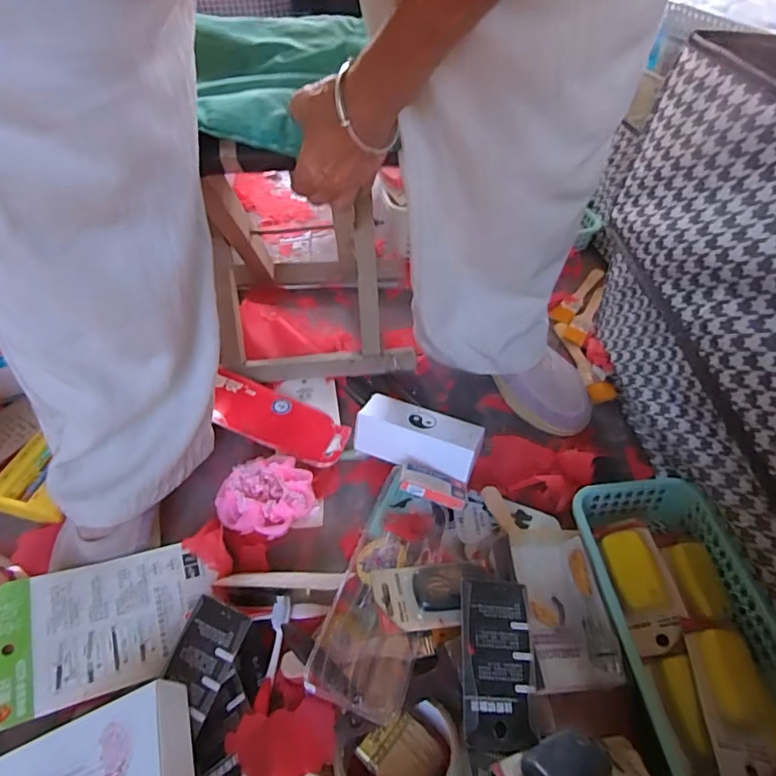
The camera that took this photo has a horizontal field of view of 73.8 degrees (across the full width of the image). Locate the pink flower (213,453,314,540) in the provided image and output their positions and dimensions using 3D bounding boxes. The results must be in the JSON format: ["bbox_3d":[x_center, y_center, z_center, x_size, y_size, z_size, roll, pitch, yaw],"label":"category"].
[{"bbox_3d":[-0.125,0.113,0.533,0.080,0.034,0.092,36,57,29],"label":"pink flower"}]

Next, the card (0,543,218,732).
[{"bbox_3d":[-0.232,0.196,0.432,0.159,0.006,0.103,-6,59,-30],"label":"card"}]

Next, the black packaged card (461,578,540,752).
[{"bbox_3d":[0.082,0.203,0.388,0.055,0.008,0.111,9,59,-10],"label":"black packaged card"}]

